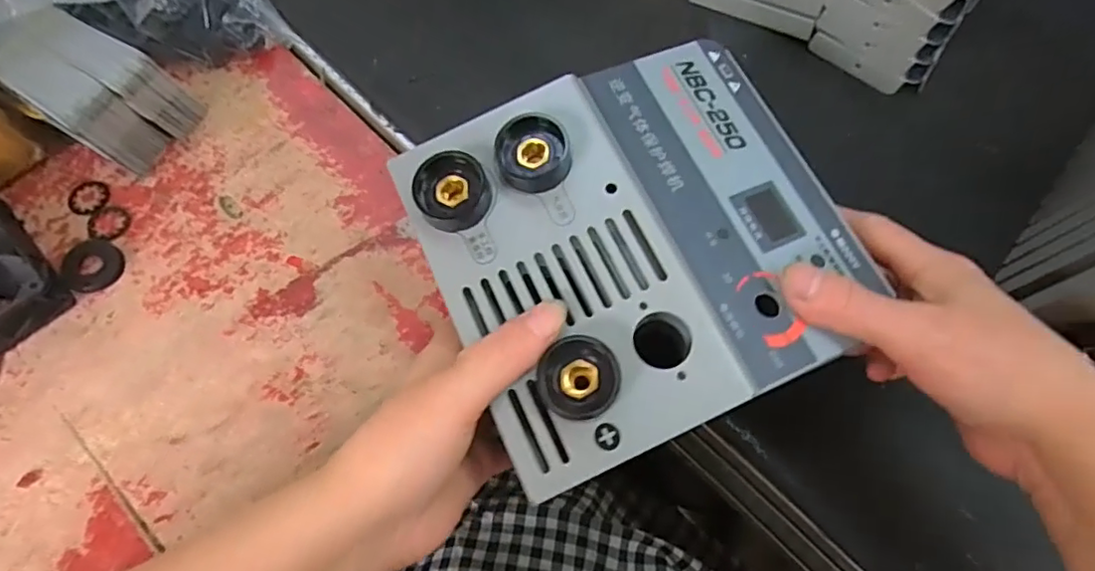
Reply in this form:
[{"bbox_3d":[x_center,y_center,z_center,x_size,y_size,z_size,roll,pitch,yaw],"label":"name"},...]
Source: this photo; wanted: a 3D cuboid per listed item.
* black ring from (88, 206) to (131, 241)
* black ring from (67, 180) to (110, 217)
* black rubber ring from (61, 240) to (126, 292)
[{"bbox_3d":[-0.261,-0.037,0.348,0.024,0.004,0.022,1,67,-3],"label":"black ring"},{"bbox_3d":[-0.277,-0.054,0.353,0.022,0.004,0.023,1,67,-3],"label":"black ring"},{"bbox_3d":[-0.261,-0.011,0.335,0.034,0.007,0.030,26,68,8],"label":"black rubber ring"}]

